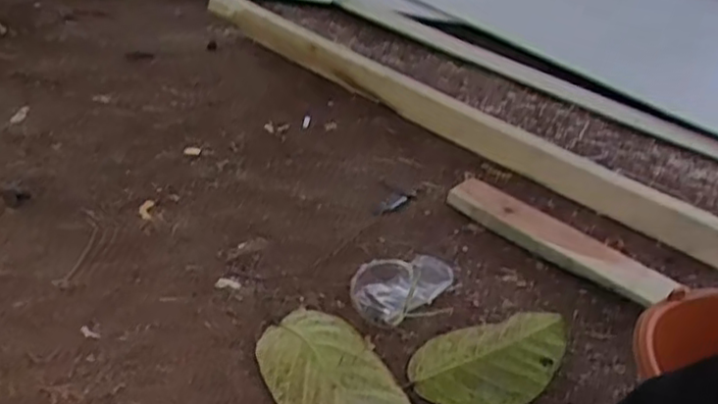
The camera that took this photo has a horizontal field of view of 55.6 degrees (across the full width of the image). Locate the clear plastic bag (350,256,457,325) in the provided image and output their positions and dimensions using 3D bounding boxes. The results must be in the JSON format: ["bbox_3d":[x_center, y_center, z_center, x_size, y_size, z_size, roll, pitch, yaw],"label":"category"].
[{"bbox_3d":[0.056,0.105,0.821,0.124,0.052,0.088,2,35,-8],"label":"clear plastic bag"}]

